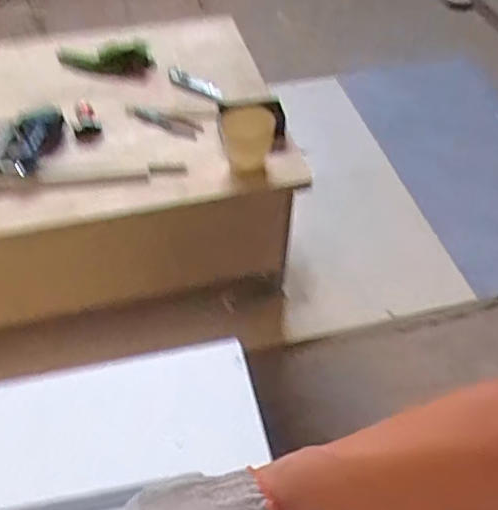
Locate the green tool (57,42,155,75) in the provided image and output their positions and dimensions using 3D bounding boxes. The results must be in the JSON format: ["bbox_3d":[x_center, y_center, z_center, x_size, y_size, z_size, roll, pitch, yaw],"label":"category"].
[{"bbox_3d":[-0.413,-0.575,1.753,0.297,0.078,0.055,9,49,25],"label":"green tool"}]

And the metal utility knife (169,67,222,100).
[{"bbox_3d":[-0.149,-0.477,1.652,0.194,0.030,0.042,29,55,23],"label":"metal utility knife"}]

